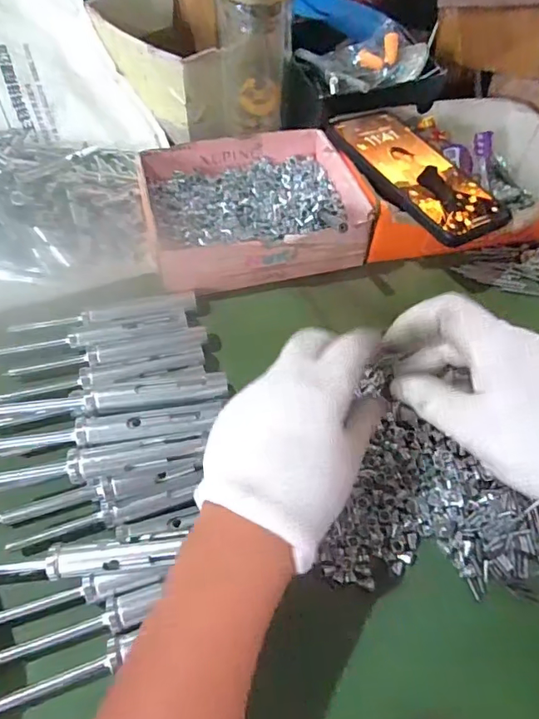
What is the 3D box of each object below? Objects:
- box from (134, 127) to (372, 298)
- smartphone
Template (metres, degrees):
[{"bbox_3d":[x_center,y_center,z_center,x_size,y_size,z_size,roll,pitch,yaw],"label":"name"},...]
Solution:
[{"bbox_3d":[-0.017,-0.133,0.435,0.177,0.044,0.154,-13,58,-12],"label":"box"},{"bbox_3d":[0.120,-0.157,0.423,0.083,0.011,0.159,-21,62,-22],"label":"smartphone"}]

